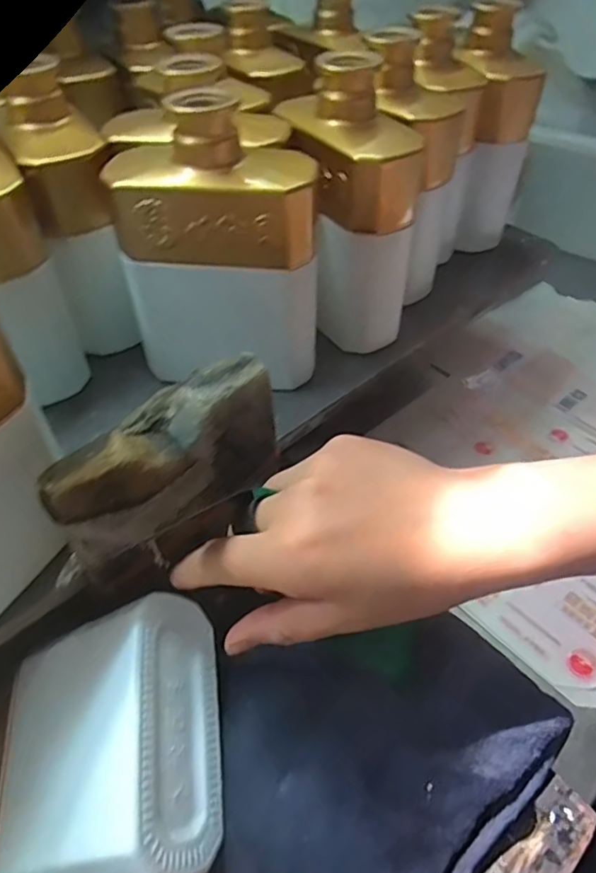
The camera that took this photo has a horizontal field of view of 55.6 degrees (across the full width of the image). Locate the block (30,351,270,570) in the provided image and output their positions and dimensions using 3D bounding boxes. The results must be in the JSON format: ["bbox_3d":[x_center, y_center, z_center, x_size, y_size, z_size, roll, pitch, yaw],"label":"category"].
[{"bbox_3d":[-0.064,0.013,0.277,0.033,0.071,0.112,37,57,27],"label":"block"}]

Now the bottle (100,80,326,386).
[{"bbox_3d":[-0.043,-0.106,0.331,0.108,0.156,0.054,6,49,5],"label":"bottle"}]

